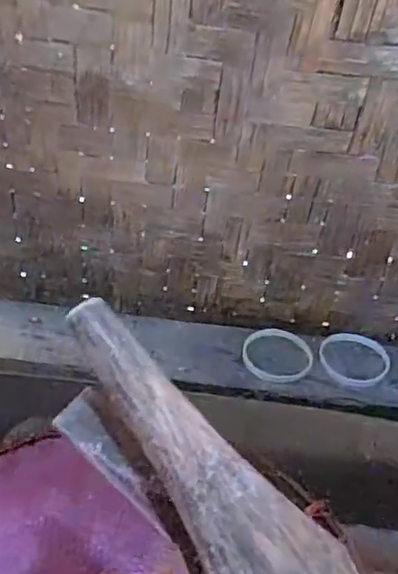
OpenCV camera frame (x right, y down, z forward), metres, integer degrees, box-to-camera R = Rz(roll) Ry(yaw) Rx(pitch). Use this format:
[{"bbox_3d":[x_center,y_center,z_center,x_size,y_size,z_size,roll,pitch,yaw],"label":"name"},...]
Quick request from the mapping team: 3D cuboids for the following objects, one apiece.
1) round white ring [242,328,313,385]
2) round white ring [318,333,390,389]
[{"bbox_3d":[0.100,0.086,0.774,0.088,0.008,0.094,3,40,-3],"label":"round white ring"},{"bbox_3d":[0.200,0.093,0.776,0.090,0.005,0.097,3,40,-3],"label":"round white ring"}]

